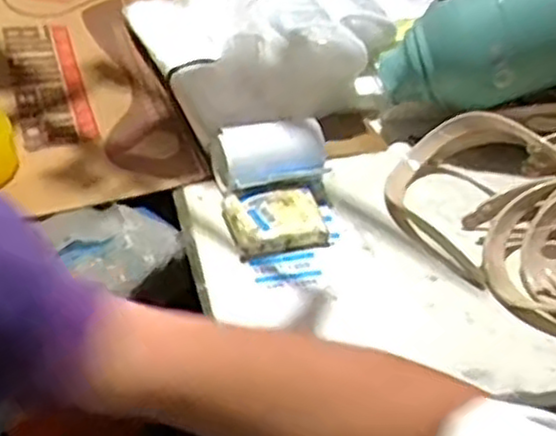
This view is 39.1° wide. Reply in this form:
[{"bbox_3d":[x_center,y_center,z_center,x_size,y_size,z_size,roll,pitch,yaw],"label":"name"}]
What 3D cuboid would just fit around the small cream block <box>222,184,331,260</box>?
[{"bbox_3d":[-0.001,0.000,0.872,0.107,0.038,0.083,-7,41,-12],"label":"small cream block"}]

